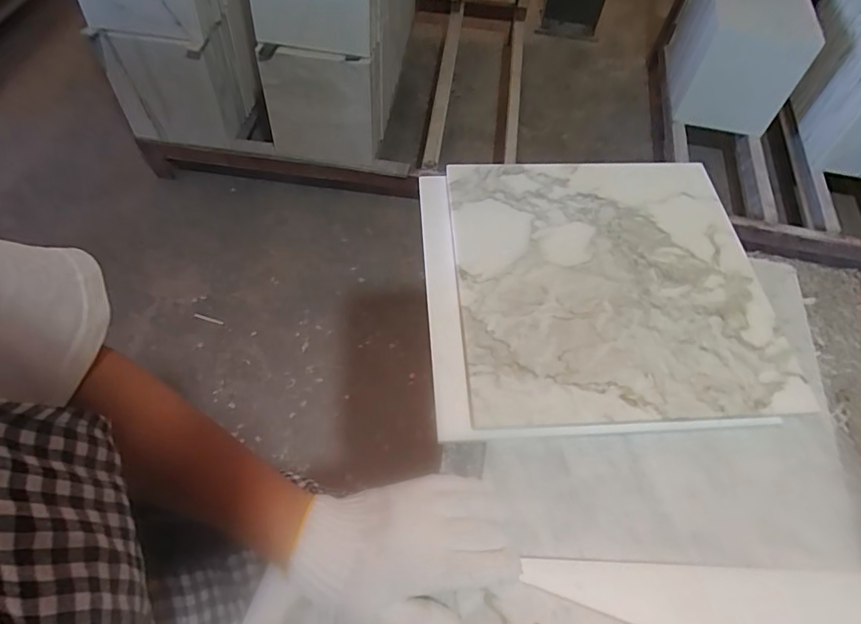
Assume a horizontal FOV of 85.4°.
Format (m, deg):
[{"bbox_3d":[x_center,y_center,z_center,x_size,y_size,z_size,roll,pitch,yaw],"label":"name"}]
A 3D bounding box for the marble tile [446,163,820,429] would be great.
[{"bbox_3d":[0.177,-0.036,0.463,0.297,0.008,0.290,-2,63,-3],"label":"marble tile"}]

